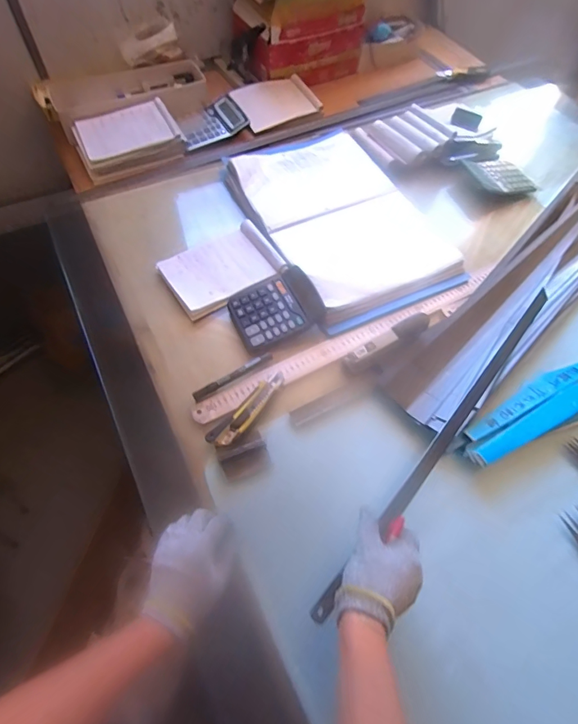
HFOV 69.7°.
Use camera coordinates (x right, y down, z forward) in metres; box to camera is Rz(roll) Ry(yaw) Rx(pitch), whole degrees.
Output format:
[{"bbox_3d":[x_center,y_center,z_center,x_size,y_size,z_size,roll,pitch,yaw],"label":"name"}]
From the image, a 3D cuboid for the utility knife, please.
[{"bbox_3d":[-0.054,0.068,0.621,0.028,0.022,0.145,30,63,13],"label":"utility knife"}]

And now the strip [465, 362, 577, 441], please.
[{"bbox_3d":[0.410,0.036,0.654,0.342,0.019,0.036,-24,65,-17],"label":"strip"}]

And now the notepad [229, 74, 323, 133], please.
[{"bbox_3d":[-0.035,-0.646,1.016,0.205,0.024,0.142,-30,66,-19],"label":"notepad"}]

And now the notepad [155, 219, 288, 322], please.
[{"bbox_3d":[-0.123,-0.170,0.743,0.195,0.029,0.145,-29,66,-19],"label":"notepad"}]

